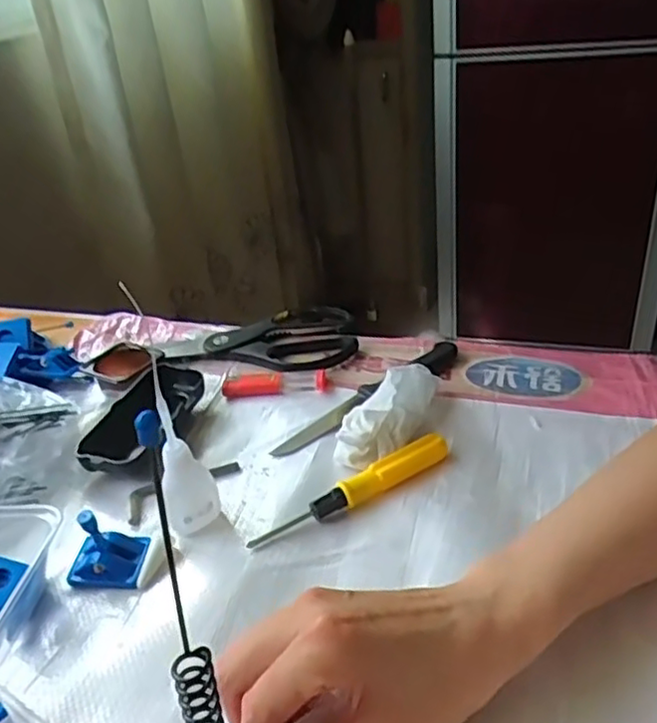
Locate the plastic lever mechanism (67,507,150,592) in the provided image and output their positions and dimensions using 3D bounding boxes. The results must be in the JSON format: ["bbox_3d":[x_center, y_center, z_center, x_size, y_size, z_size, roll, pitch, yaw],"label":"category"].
[{"bbox_3d":[-0.132,0.106,0.390,0.040,0.046,0.029,1,34,10],"label":"plastic lever mechanism"}]

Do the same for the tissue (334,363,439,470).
[{"bbox_3d":[0.042,0.028,0.463,0.045,0.045,0.100,14,39,27],"label":"tissue"}]

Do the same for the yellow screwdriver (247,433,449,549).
[{"bbox_3d":[0.016,0.081,0.417,0.139,0.017,0.018,-21,37,-22],"label":"yellow screwdriver"}]

